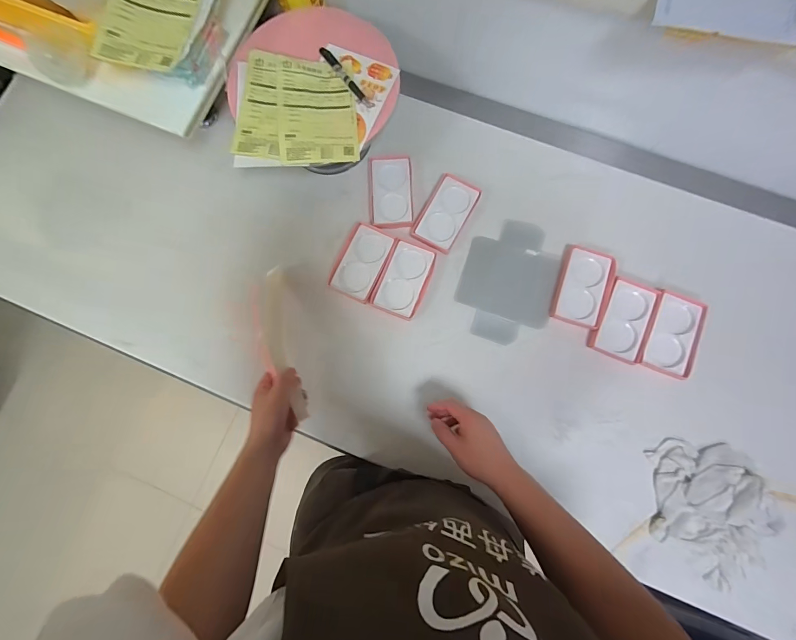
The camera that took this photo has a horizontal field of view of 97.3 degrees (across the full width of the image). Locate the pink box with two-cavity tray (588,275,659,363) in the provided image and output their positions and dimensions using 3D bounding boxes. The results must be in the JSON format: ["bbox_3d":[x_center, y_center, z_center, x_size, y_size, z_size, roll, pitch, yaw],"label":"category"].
[{"bbox_3d":[0.417,-0.003,0.643,0.087,0.016,0.147,23,83,5],"label":"pink box with two-cavity tray"}]

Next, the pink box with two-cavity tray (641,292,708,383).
[{"bbox_3d":[0.501,0.028,0.631,0.093,0.018,0.146,22,83,5],"label":"pink box with two-cavity tray"}]

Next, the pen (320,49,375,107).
[{"bbox_3d":[-0.086,-0.405,0.586,0.015,0.009,0.135,-38,82,-4],"label":"pen"}]

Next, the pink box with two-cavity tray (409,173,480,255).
[{"bbox_3d":[0.093,-0.208,0.682,0.083,0.019,0.145,29,84,6],"label":"pink box with two-cavity tray"}]

